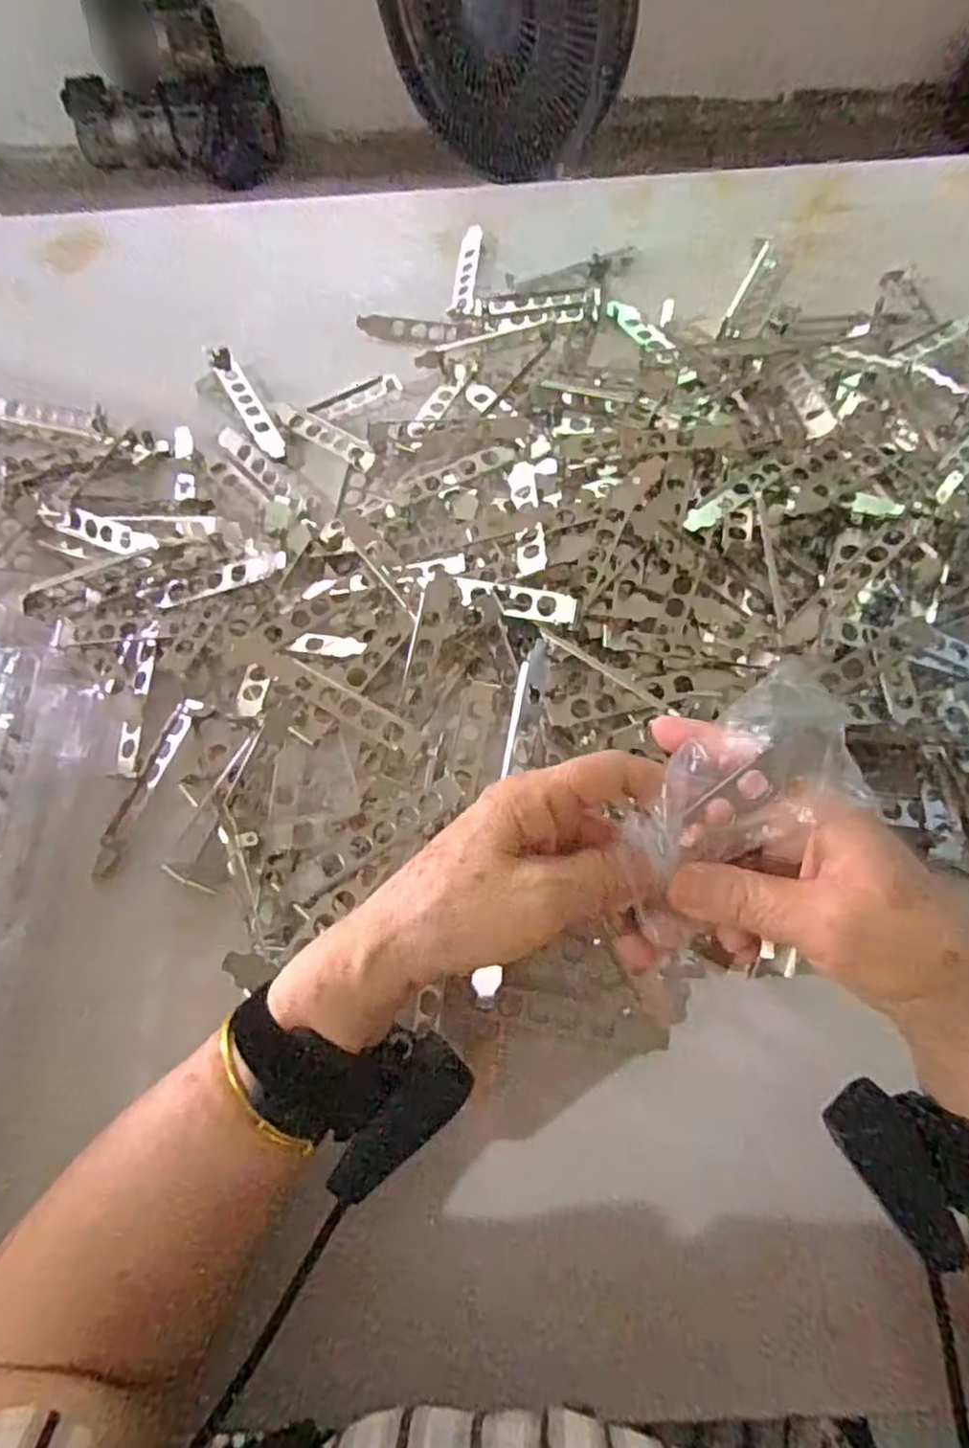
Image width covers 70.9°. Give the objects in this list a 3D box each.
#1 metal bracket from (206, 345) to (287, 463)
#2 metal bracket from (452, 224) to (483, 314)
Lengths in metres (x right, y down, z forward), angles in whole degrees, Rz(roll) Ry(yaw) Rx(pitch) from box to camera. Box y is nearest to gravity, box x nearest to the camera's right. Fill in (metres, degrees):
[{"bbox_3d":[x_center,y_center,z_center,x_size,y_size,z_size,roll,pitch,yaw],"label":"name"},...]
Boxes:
[{"bbox_3d":[-0.186,-0.253,0.533,0.019,0.010,0.126,-28,69,-10],"label":"metal bracket"},{"bbox_3d":[-0.015,-0.395,0.594,0.019,0.008,0.106,3,67,4],"label":"metal bracket"}]

